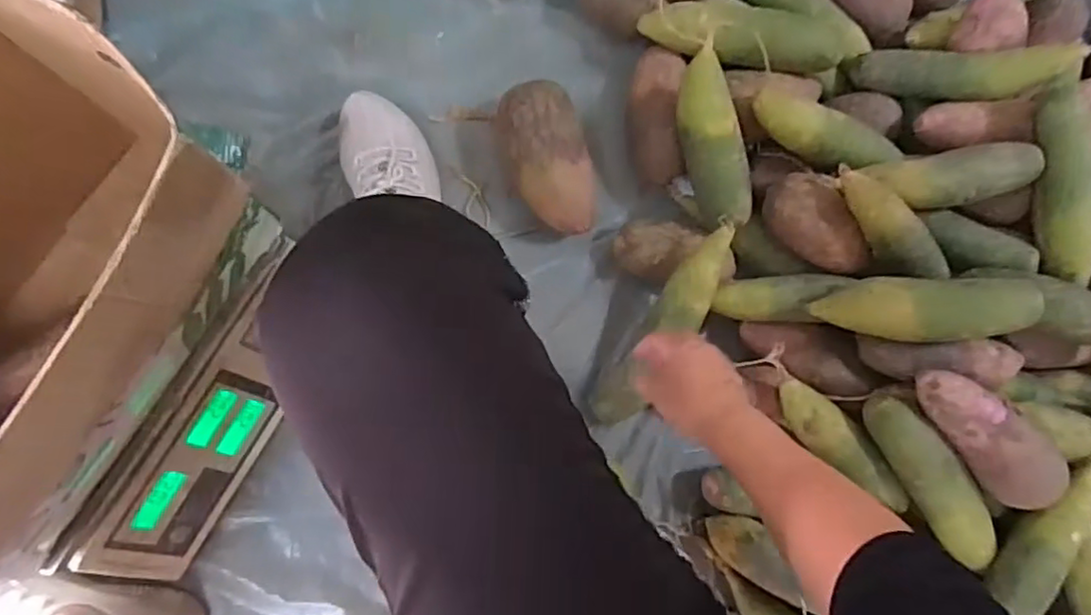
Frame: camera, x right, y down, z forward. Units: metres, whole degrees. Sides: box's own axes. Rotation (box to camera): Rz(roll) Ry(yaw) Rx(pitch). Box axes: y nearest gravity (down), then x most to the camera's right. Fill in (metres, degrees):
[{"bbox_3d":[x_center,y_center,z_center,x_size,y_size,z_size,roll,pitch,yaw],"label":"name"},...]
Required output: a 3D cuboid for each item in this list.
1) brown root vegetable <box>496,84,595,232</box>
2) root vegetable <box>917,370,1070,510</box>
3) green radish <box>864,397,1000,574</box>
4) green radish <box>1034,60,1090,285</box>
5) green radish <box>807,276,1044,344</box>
[{"bbox_3d":[0.000,-0.155,0.668,0.080,0.077,0.162,-14,90,-10],"label":"brown root vegetable"},{"bbox_3d":[0.434,0.126,0.605,0.051,0.051,0.168,-43,94,-9],"label":"root vegetable"},{"bbox_3d":[0.395,0.178,0.636,0.047,0.045,0.209,-39,94,-9],"label":"green radish"},{"bbox_3d":[0.537,-0.130,0.645,0.048,0.039,0.208,-3,88,-10],"label":"green radish"},{"bbox_3d":[0.358,0.002,0.595,0.184,0.050,0.059,0,87,20],"label":"green radish"}]

